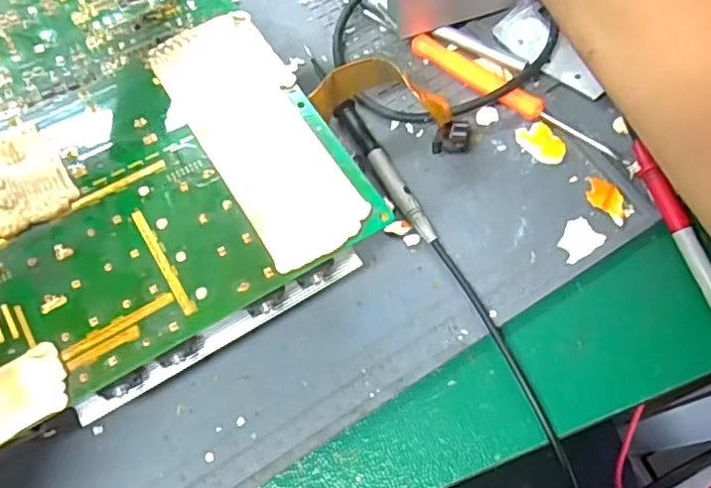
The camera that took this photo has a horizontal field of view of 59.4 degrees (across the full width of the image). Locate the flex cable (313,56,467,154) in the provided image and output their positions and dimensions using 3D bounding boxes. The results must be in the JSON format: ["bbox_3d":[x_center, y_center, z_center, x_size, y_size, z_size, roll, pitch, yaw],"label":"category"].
[{"bbox_3d":[0.019,-0.061,0.299,0.072,0.016,0.048,36,66,-3],"label":"flex cable"}]

